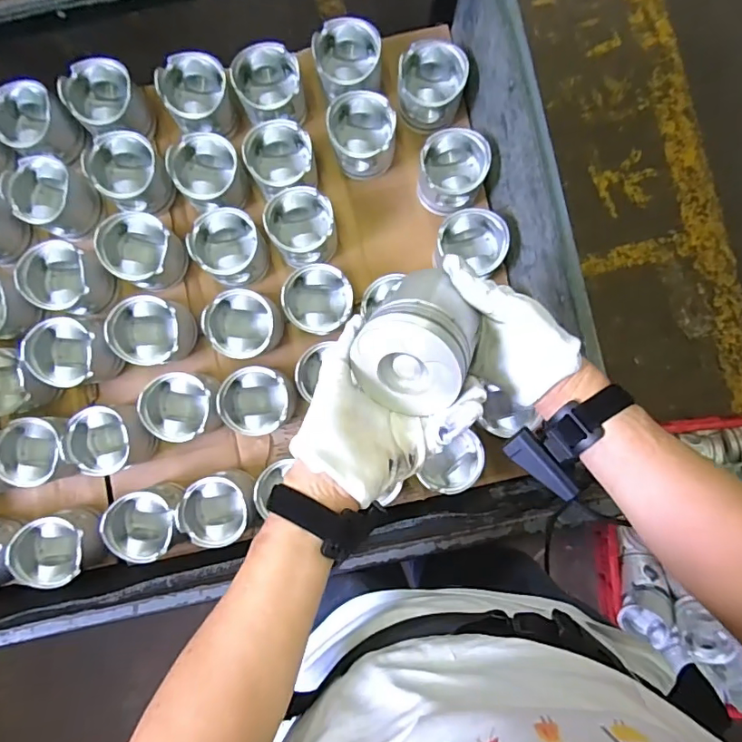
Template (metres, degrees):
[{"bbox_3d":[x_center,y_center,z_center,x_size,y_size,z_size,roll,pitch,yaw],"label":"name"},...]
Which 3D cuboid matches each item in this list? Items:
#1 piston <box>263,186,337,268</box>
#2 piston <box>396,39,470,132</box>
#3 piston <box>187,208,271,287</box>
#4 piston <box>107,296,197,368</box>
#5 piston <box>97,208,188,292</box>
[{"bbox_3d":[-0.099,-0.202,0.726,0.093,0.077,0.103,2,87,0],"label":"piston"},{"bbox_3d":[0.085,-0.406,0.731,0.091,0.083,0.093,0,87,0],"label":"piston"},{"bbox_3d":[-0.199,-0.174,0.711,0.099,0.078,0.091,0,87,0],"label":"piston"},{"bbox_3d":[-0.301,-0.056,0.703,0.096,0.072,0.096,1,87,0],"label":"piston"},{"bbox_3d":[-0.318,-0.167,0.710,0.096,0.079,0.093,0,87,0],"label":"piston"}]

